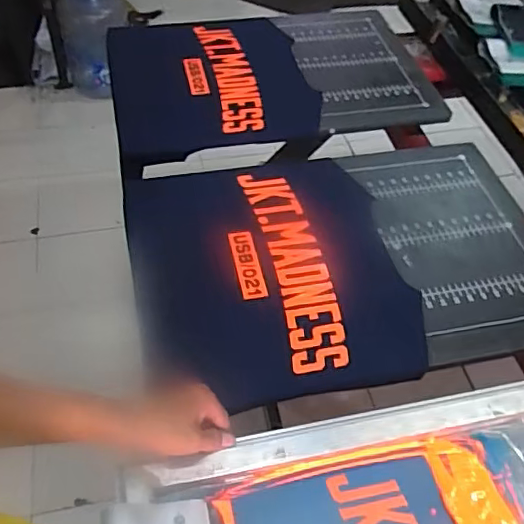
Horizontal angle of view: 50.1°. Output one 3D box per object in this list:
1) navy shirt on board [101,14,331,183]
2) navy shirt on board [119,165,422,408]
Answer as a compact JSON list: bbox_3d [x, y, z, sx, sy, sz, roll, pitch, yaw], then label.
[{"bbox_3d":[-0.091,-0.338,1.044,0.361,0.030,0.431,-9,51,-10],"label":"navy shirt on board"},{"bbox_3d":[0.006,-0.001,0.780,0.356,0.016,0.394,-9,51,-10],"label":"navy shirt on board"}]

